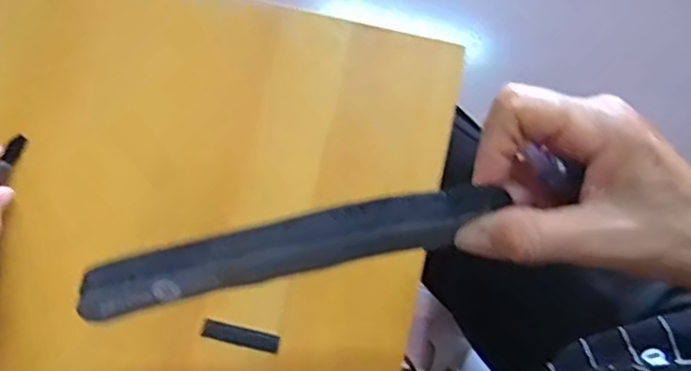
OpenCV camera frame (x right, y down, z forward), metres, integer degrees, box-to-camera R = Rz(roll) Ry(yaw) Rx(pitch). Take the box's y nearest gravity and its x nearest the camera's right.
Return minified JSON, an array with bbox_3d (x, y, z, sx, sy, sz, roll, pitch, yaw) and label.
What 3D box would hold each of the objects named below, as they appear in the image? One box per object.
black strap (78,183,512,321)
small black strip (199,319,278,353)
[{"bbox_3d":[-0.028,0.028,0.290,0.190,0.014,0.026,-13,80,7],"label":"black strap"},{"bbox_3d":[-0.061,0.088,0.385,0.046,0.004,0.011,13,79,1],"label":"small black strip"}]

